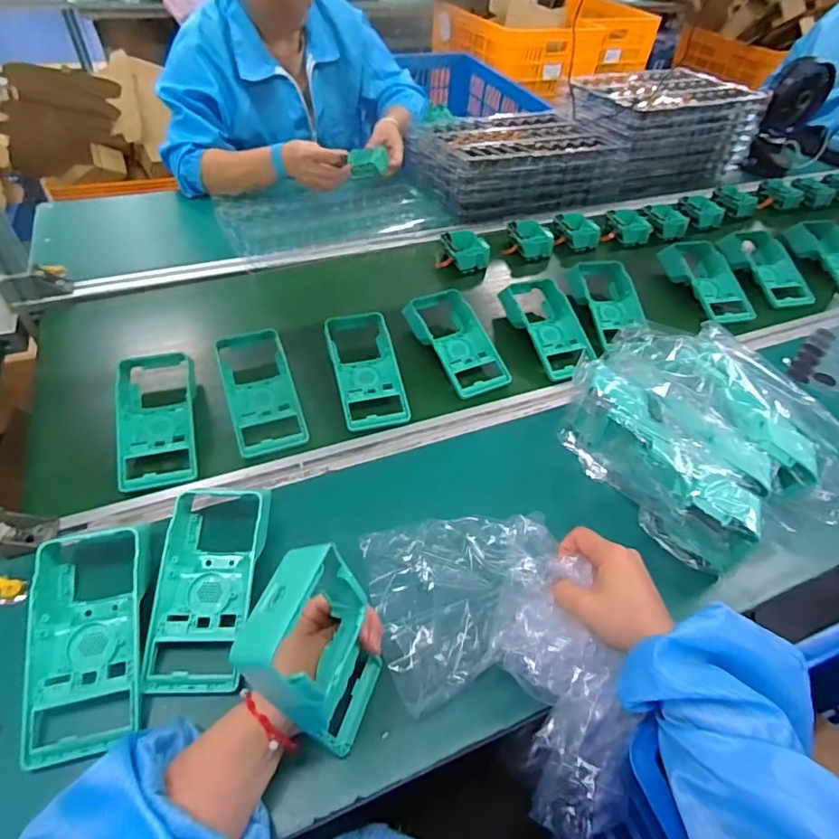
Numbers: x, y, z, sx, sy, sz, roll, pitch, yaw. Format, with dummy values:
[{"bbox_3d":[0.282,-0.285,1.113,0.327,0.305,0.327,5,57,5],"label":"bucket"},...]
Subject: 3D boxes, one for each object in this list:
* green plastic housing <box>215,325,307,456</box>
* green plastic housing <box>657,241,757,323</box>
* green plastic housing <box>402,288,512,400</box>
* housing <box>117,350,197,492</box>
[{"bbox_3d":[-0.198,-0.039,0.636,0.080,0.041,0.176,-14,50,-18],"label":"green plastic housing"},{"bbox_3d":[0.492,-0.232,0.869,0.088,0.052,0.177,-5,48,-10],"label":"green plastic housing"},{"bbox_3d":[0.053,-0.109,0.714,0.093,0.045,0.181,-19,51,-21],"label":"green plastic housing"},{"bbox_3d":[-0.304,-0.001,0.604,0.082,0.038,0.178,-10,59,-13],"label":"housing"}]

